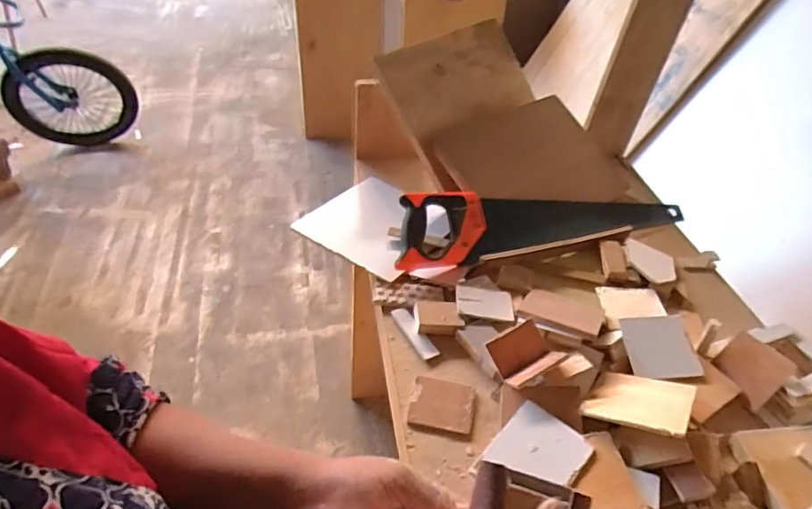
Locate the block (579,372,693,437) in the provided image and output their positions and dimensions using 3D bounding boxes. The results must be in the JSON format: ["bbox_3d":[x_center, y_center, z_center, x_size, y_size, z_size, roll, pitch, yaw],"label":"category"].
[{"bbox_3d":[0.262,0.164,0.596,0.104,0.008,0.101,2,17,34],"label":"block"}]

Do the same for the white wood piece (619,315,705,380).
[{"bbox_3d":[0.323,0.118,0.674,0.081,0.004,0.082,-6,59,5],"label":"white wood piece"}]

